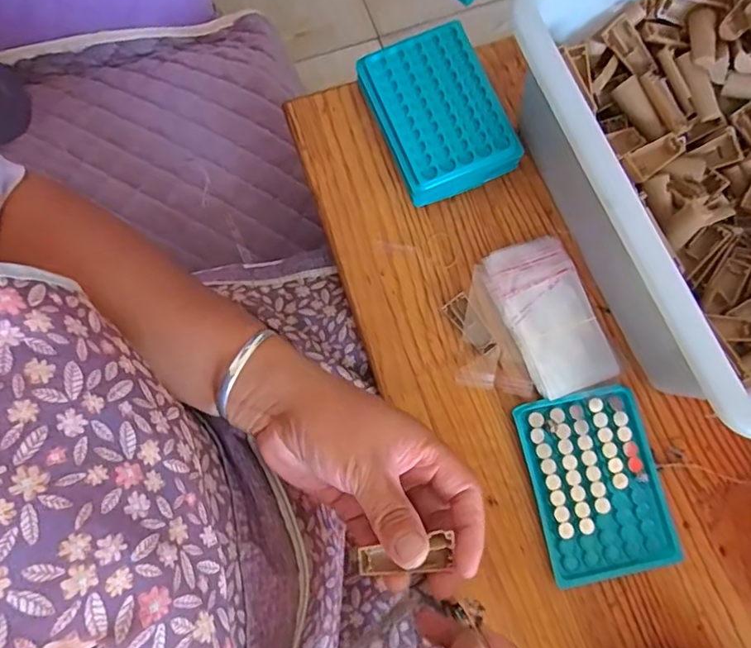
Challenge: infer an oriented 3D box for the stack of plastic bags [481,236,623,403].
[{"bbox_3d":[0.136,-0.007,0.437,0.069,0.008,0.123,-22,80,-6],"label":"stack of plastic bags"}]

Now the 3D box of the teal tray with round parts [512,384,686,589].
[{"bbox_3d":[0.165,0.118,0.414,0.095,0.008,0.130,-12,79,-4],"label":"teal tray with round parts"}]

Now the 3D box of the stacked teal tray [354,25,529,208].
[{"bbox_3d":[0.050,-0.175,0.458,0.094,0.031,0.131,-23,80,-6],"label":"stacked teal tray"}]

